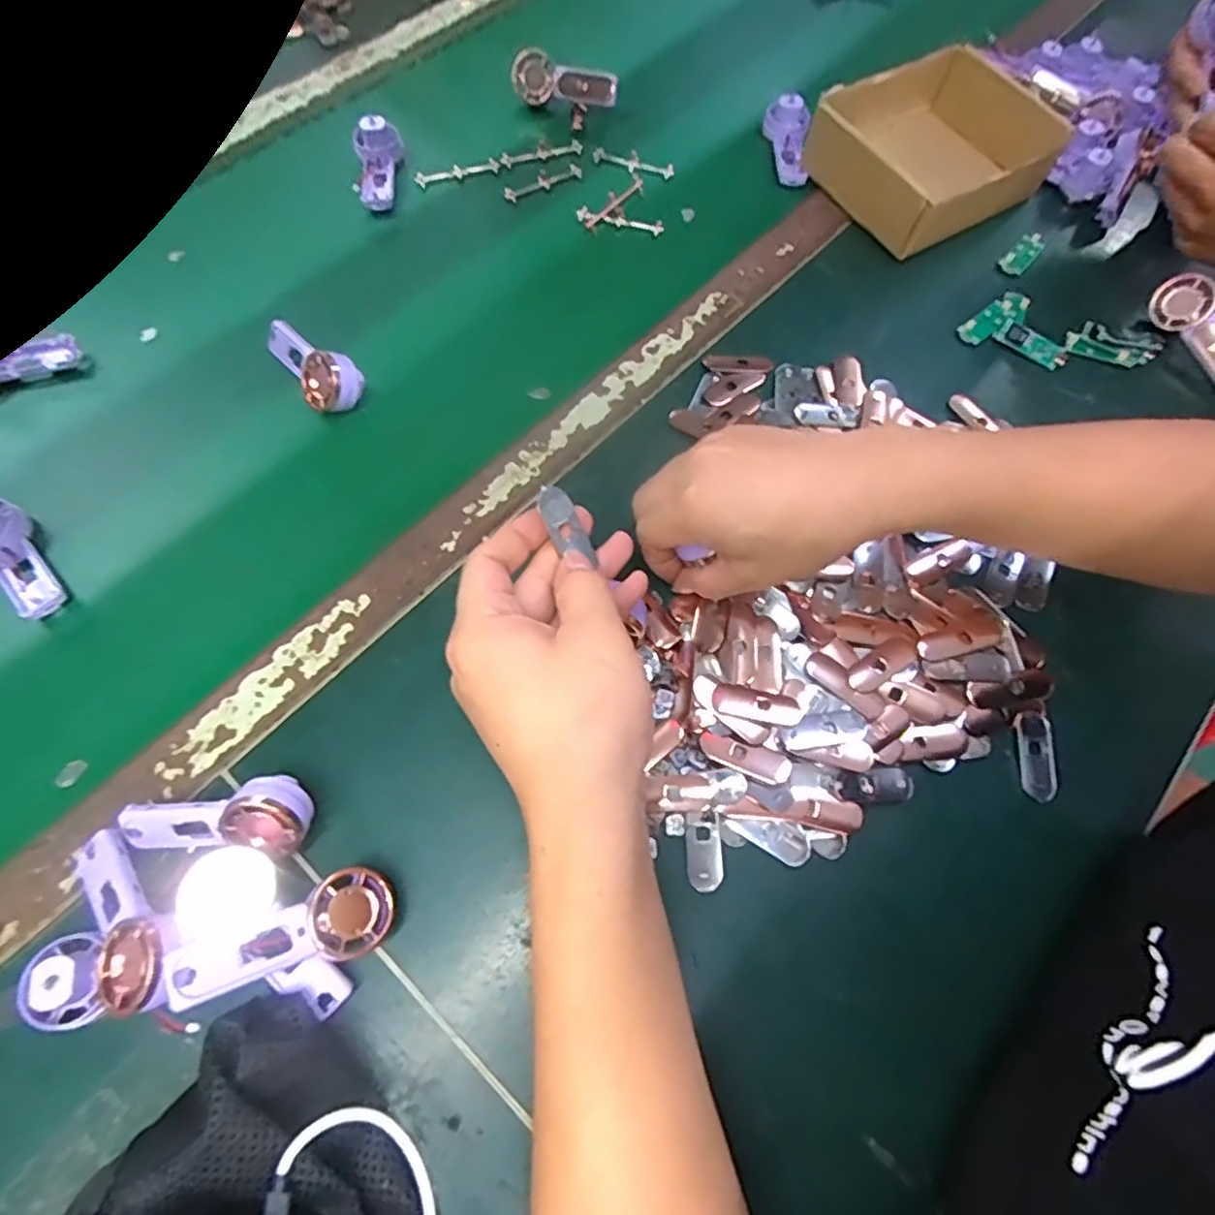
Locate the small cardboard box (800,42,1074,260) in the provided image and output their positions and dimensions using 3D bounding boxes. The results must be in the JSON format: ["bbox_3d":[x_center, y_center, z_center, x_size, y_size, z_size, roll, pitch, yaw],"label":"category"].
[{"bbox_3d":[0.267,-0.382,0.561,0.184,0.061,0.155,-37,73,-16],"label":"small cardboard box"}]

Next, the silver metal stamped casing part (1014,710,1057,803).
[{"bbox_3d":[0.249,0.086,0.391,0.019,0.004,0.050,6,67,1],"label":"silver metal stamped casing part"}]

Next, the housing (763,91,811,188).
[{"bbox_3d":[0.157,-0.405,0.581,0.035,0.032,0.082,4,67,0],"label":"housing"}]

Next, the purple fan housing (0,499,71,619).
[{"bbox_3d":[-0.367,-0.031,0.415,0.079,0.034,0.038,39,71,14],"label":"purple fan housing"}]

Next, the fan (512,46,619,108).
[{"bbox_3d":[-0.040,-0.463,0.597,0.093,0.036,0.035,17,67,5],"label":"fan"}]

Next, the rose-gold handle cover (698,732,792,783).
[{"bbox_3d":[0.077,0.083,0.374,0.051,0.004,0.015,18,67,6],"label":"rose-gold handle cover"}]

